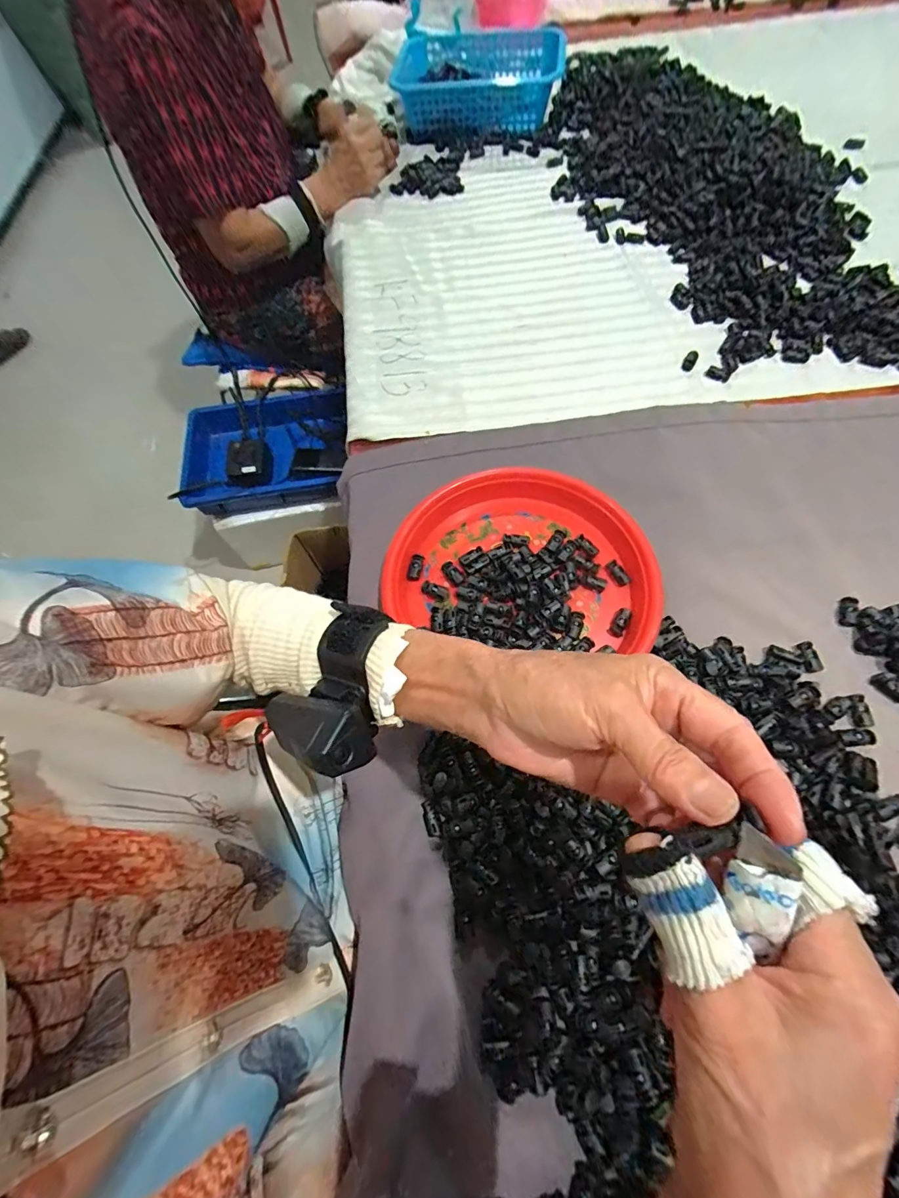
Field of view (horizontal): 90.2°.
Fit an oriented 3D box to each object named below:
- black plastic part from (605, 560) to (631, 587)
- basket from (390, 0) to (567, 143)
[{"bbox_3d":[0.167,-0.025,0.443,0.012,0.006,0.027,-31,68,-11],"label":"black plastic part"},{"bbox_3d":[0.053,-0.991,0.842,0.307,0.068,0.284,1,66,3],"label":"basket"}]

